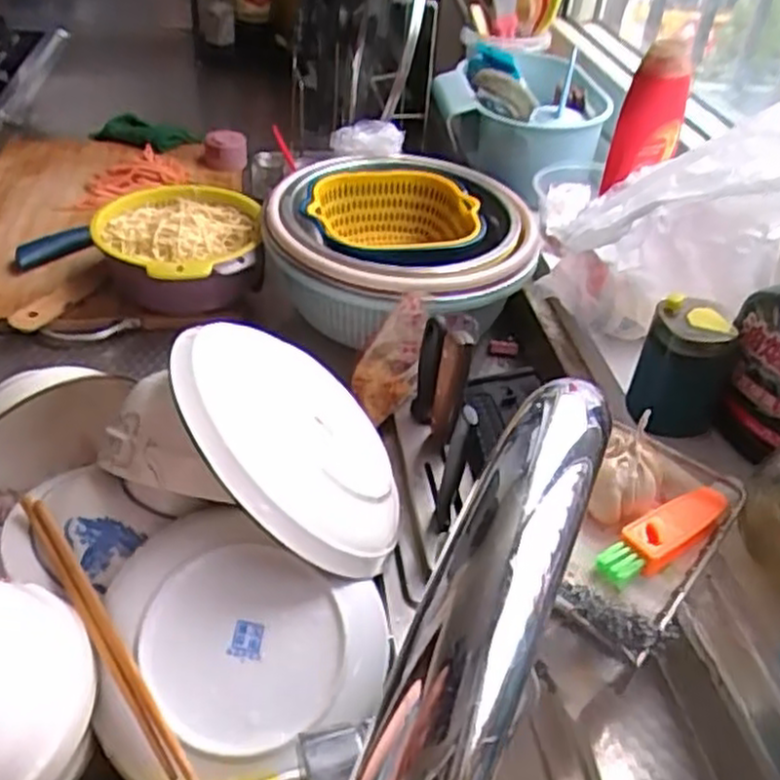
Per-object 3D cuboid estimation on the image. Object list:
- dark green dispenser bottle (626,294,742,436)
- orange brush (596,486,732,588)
[{"bbox_3d":[0.205,-0.015,0.541,0.053,0.090,0.047,1,40,-6],"label":"dark green dispenser bottle"},{"bbox_3d":[0.157,0.081,0.433,0.100,0.014,0.028,-20,46,-28],"label":"orange brush"}]

